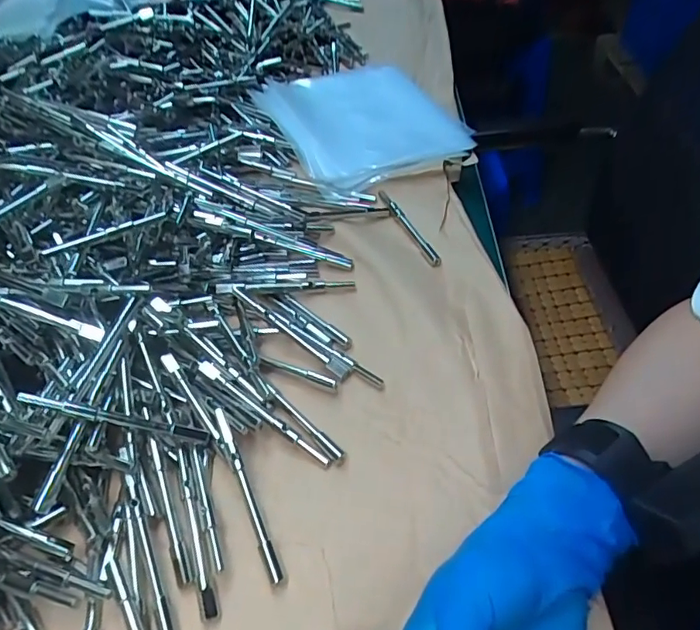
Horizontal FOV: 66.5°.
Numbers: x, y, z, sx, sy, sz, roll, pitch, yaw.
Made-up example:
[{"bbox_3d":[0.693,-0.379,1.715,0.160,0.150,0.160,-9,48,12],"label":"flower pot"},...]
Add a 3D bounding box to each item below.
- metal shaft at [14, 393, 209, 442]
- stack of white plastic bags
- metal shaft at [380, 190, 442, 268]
[{"bbox_3d":[-0.144,0.064,0.332,0.112,0.008,0.008,16,47,-14],"label":"metal shaft"},{"bbox_3d":[0.012,-0.236,0.613,0.194,0.022,0.255,-21,50,-13],"label":"stack of white plastic bags"},{"bbox_3d":[0.053,-0.082,0.489,0.009,0.007,0.112,-20,50,-12],"label":"metal shaft"}]

